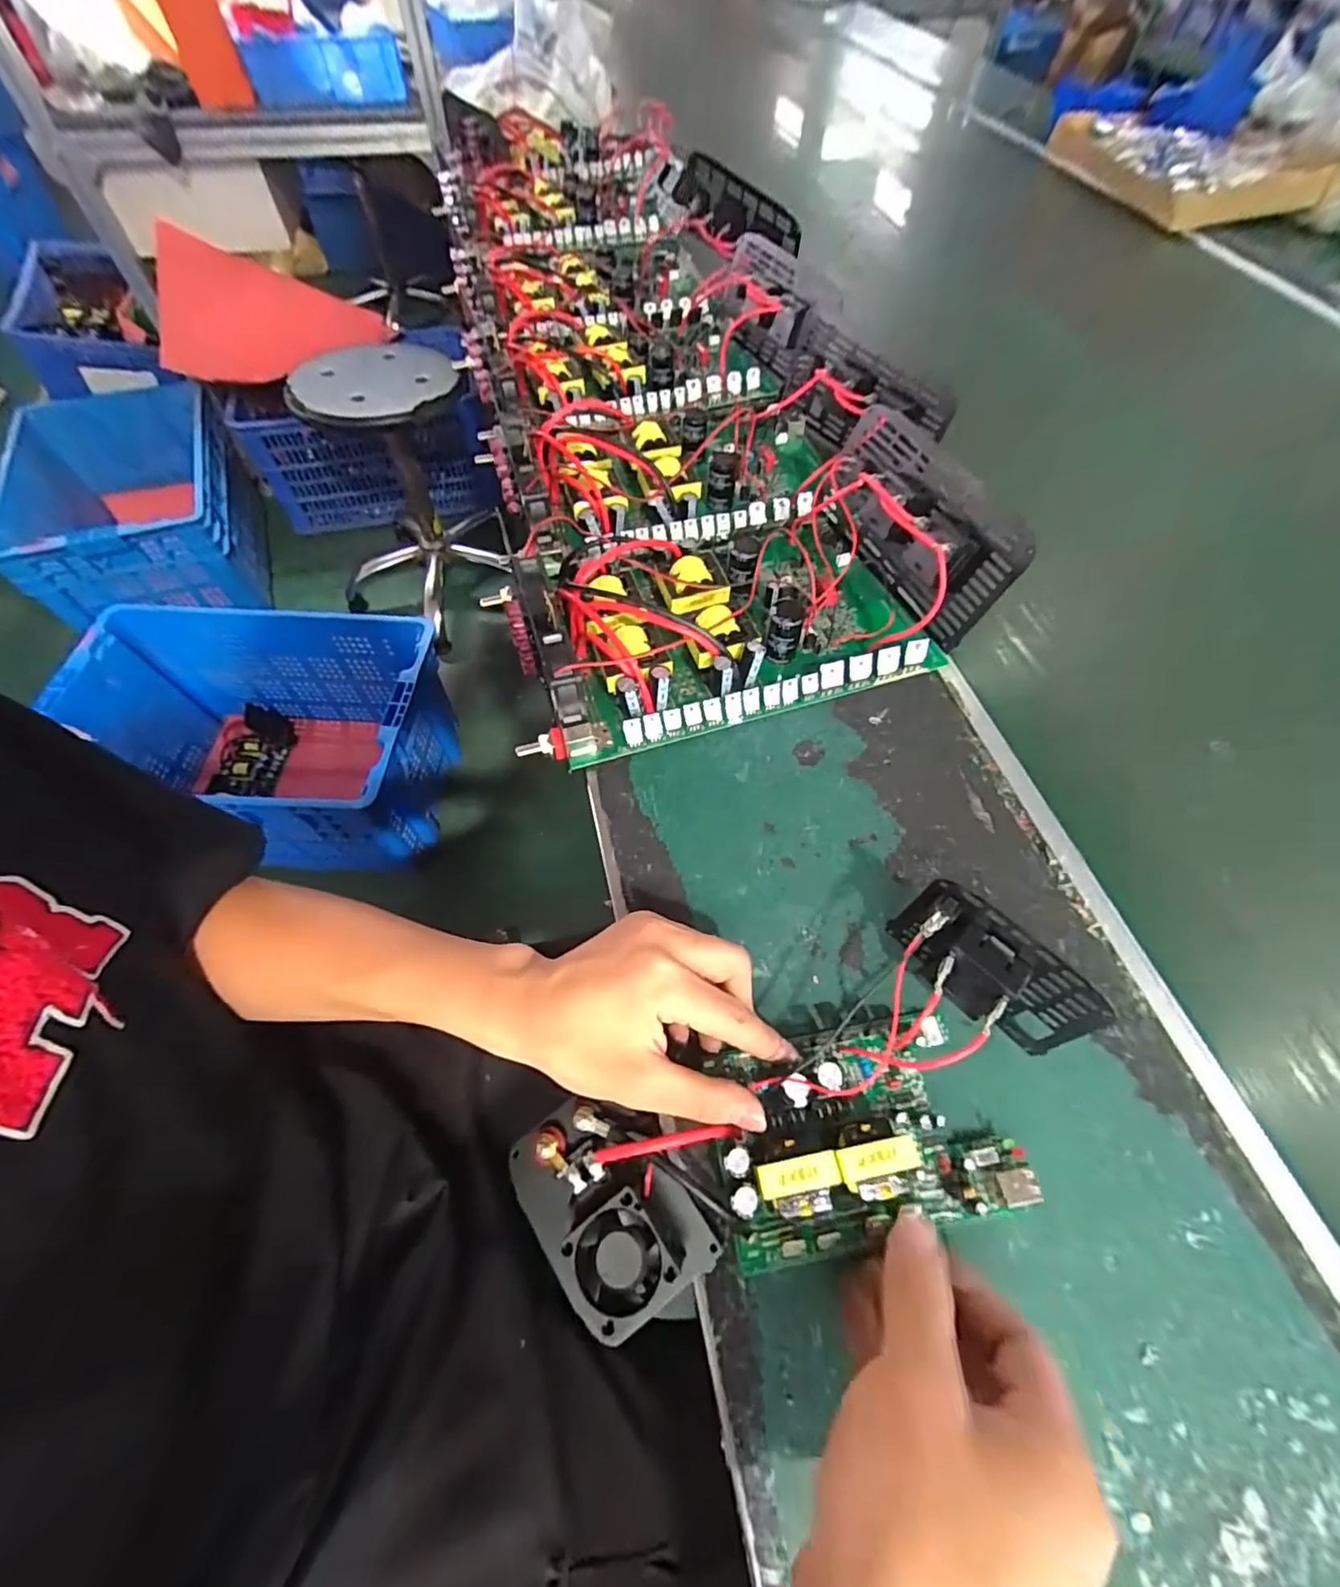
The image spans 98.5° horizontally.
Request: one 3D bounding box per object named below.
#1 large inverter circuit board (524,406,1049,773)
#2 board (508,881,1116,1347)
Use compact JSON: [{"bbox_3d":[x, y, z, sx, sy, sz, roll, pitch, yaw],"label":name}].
[{"bbox_3d":[0.048,-0.150,0.419,0.327,0.086,0.185,-13,61,-7],"label":"large inverter circuit board"},{"bbox_3d":[0.067,0.157,0.272,0.267,0.058,0.119,-27,63,-6],"label":"board"}]

